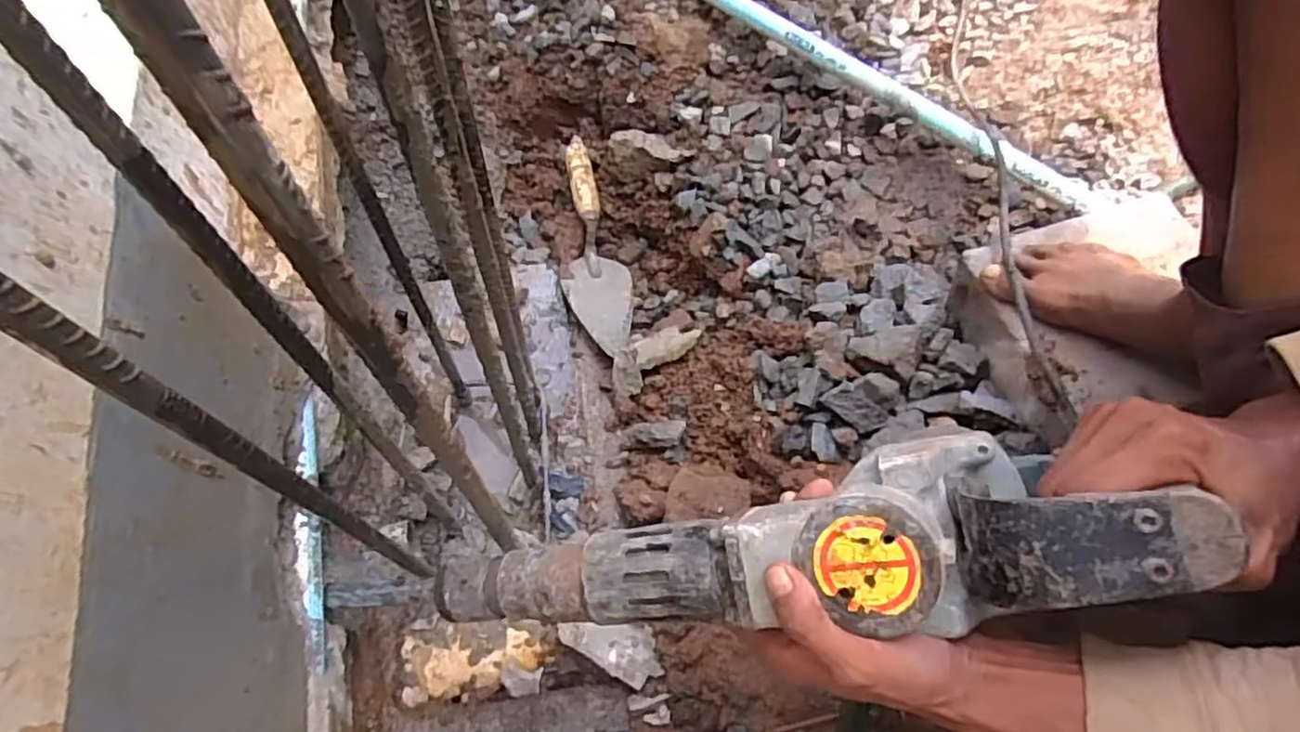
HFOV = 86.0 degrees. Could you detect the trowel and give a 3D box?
[{"bbox_3d":[-0.077,-0.157,0.895,0.086,0.059,0.331,-11,66,-5],"label":"trowel"}]

